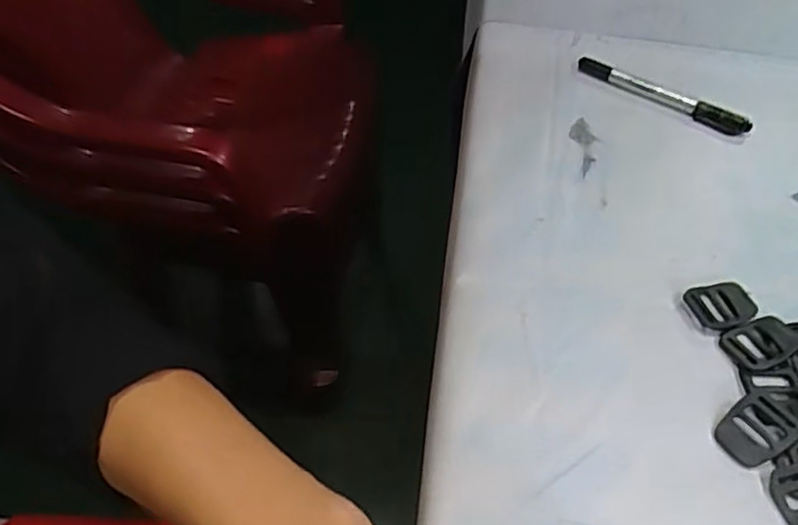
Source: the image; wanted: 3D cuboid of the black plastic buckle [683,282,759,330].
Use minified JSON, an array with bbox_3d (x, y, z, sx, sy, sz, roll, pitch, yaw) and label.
[{"bbox_3d":[0.189,0.026,0.388,0.038,0.007,0.029,-11,53,-10],"label":"black plastic buckle"}]

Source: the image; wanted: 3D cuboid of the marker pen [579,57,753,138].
[{"bbox_3d":[0.194,-0.123,0.496,0.131,0.013,0.016,27,56,19],"label":"marker pen"}]

